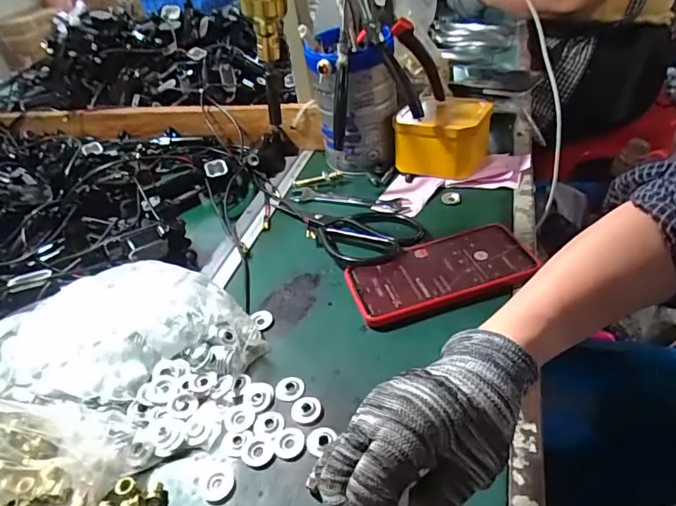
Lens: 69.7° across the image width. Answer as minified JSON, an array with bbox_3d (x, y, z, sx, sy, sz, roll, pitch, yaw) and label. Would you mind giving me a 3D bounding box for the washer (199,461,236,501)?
[{"bbox_3d":[-0.081,0.153,0.327,0.022,0.004,0.026,-17,39,-9],"label":"washer"}]

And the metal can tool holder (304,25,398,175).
[{"bbox_3d":[0.021,-0.178,0.583,0.100,0.147,0.091,10,43,23],"label":"metal can tool holder"}]

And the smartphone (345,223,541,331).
[{"bbox_3d":[0.094,0.017,0.441,0.163,0.011,0.084,-16,42,-8],"label":"smartphone"}]

